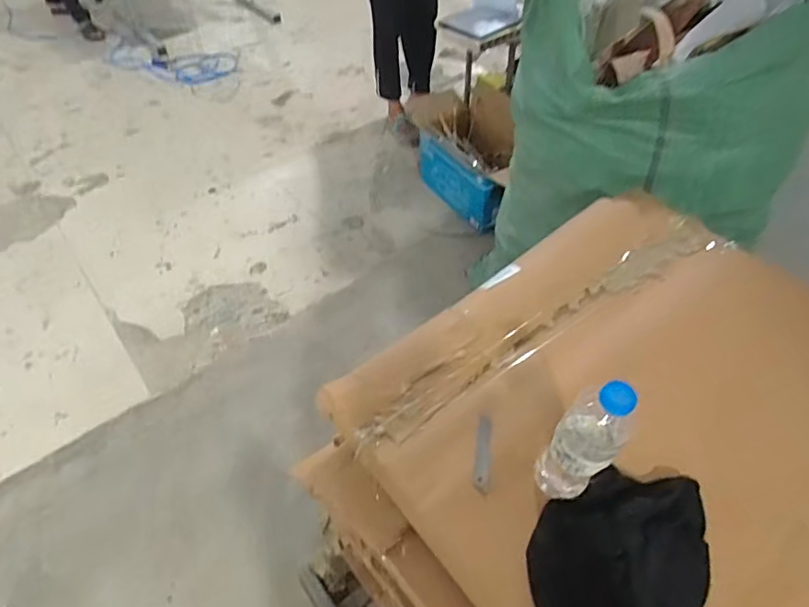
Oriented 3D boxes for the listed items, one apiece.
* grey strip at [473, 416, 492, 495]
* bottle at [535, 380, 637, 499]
[{"bbox_3d":[0.099,0.188,0.684,0.018,0.004,0.105,-6,44,19],"label":"grey strip"},{"bbox_3d":[0.191,0.145,0.583,0.073,0.215,0.073,28,55,24],"label":"bottle"}]

